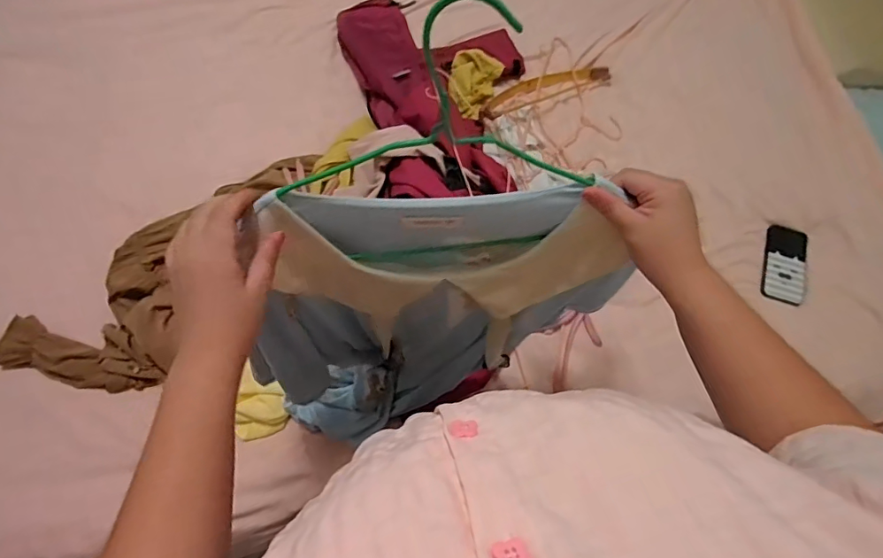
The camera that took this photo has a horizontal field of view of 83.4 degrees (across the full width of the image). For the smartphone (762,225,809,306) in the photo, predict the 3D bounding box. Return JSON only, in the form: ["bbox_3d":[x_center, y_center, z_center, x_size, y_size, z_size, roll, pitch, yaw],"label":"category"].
[{"bbox_3d":[0.684,-0.028,0.987,0.073,0.009,0.152,9,80,20],"label":"smartphone"}]

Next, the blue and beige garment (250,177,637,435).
[{"bbox_3d":[-0.026,0.058,0.611,0.384,0.464,0.140,-16,70,-9],"label":"blue and beige garment"}]

